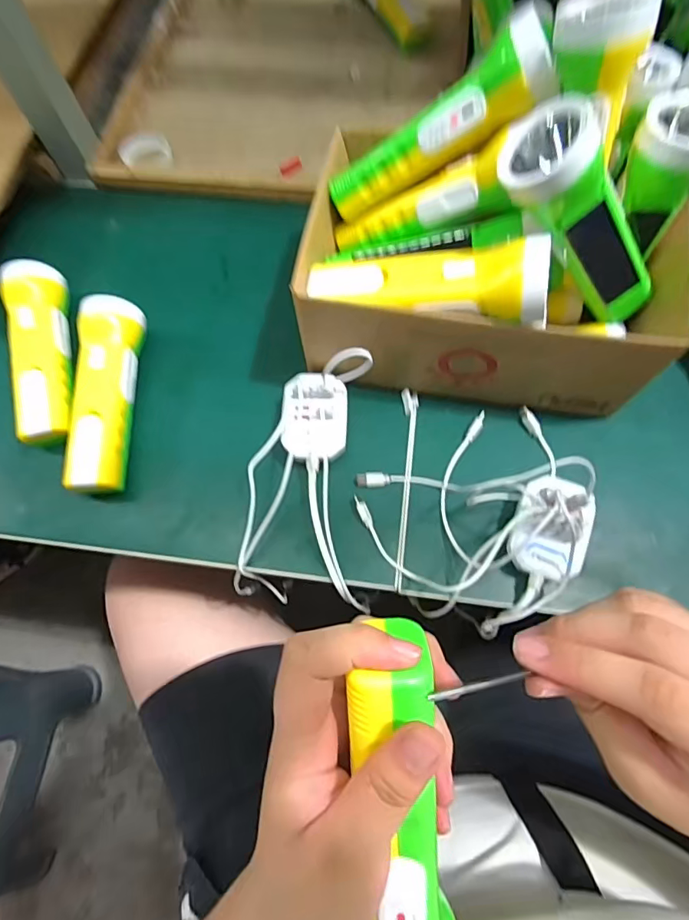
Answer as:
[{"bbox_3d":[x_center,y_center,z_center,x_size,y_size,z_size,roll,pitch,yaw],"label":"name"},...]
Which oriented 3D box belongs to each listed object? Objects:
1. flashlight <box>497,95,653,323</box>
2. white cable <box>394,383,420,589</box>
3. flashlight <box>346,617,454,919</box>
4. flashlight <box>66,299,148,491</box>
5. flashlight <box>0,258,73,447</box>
[{"bbox_3d":[0.164,-0.148,0.315,0.052,0.169,0.051,-5,66,45],"label":"flashlight"},{"bbox_3d":[0.050,0.020,0.394,0.013,0.009,0.170,5,69,4],"label":"white cable"},{"bbox_3d":[0.021,0.154,0.196,0.044,0.037,0.168,-4,99,1],"label":"flashlight"},{"bbox_3d":[-0.207,-0.056,0.411,0.047,0.045,0.174,-1,70,3],"label":"flashlight"},{"bbox_3d":[-0.272,-0.098,0.426,0.045,0.039,0.179,-15,69,-3],"label":"flashlight"}]

